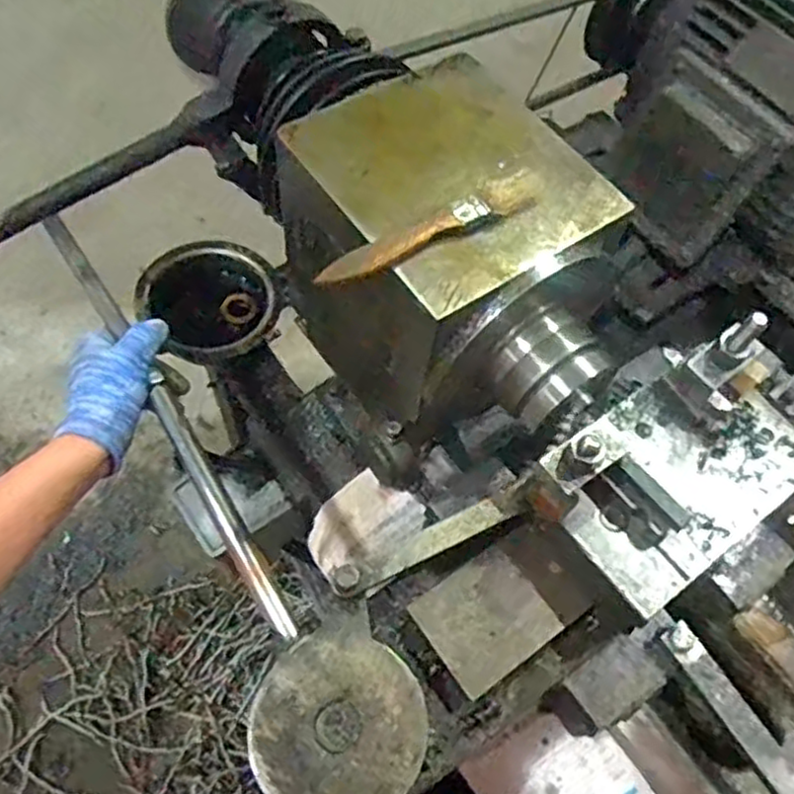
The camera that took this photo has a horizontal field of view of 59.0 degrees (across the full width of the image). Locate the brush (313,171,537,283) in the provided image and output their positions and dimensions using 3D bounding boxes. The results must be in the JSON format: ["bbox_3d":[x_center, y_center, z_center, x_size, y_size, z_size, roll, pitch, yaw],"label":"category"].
[{"bbox_3d":[0.020,-0.097,0.404,0.143,0.009,0.021,-27,66,-17],"label":"brush"}]

